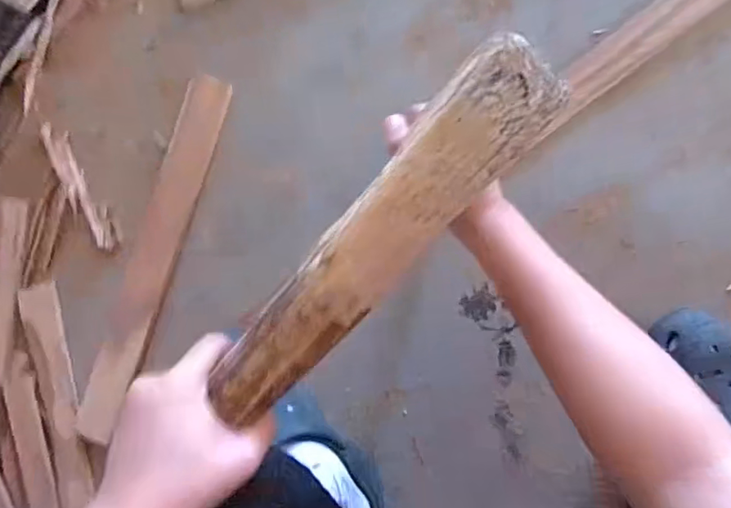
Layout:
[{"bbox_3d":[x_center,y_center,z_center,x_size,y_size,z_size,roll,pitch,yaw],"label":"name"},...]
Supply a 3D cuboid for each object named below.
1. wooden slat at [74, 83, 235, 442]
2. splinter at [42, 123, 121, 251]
[{"bbox_3d":[-0.236,0.006,0.603,0.052,0.012,0.415,19,92,5],"label":"wooden slat"},{"bbox_3d":[-0.323,-0.075,0.612,0.030,0.004,0.153,-27,90,-10],"label":"splinter"}]

